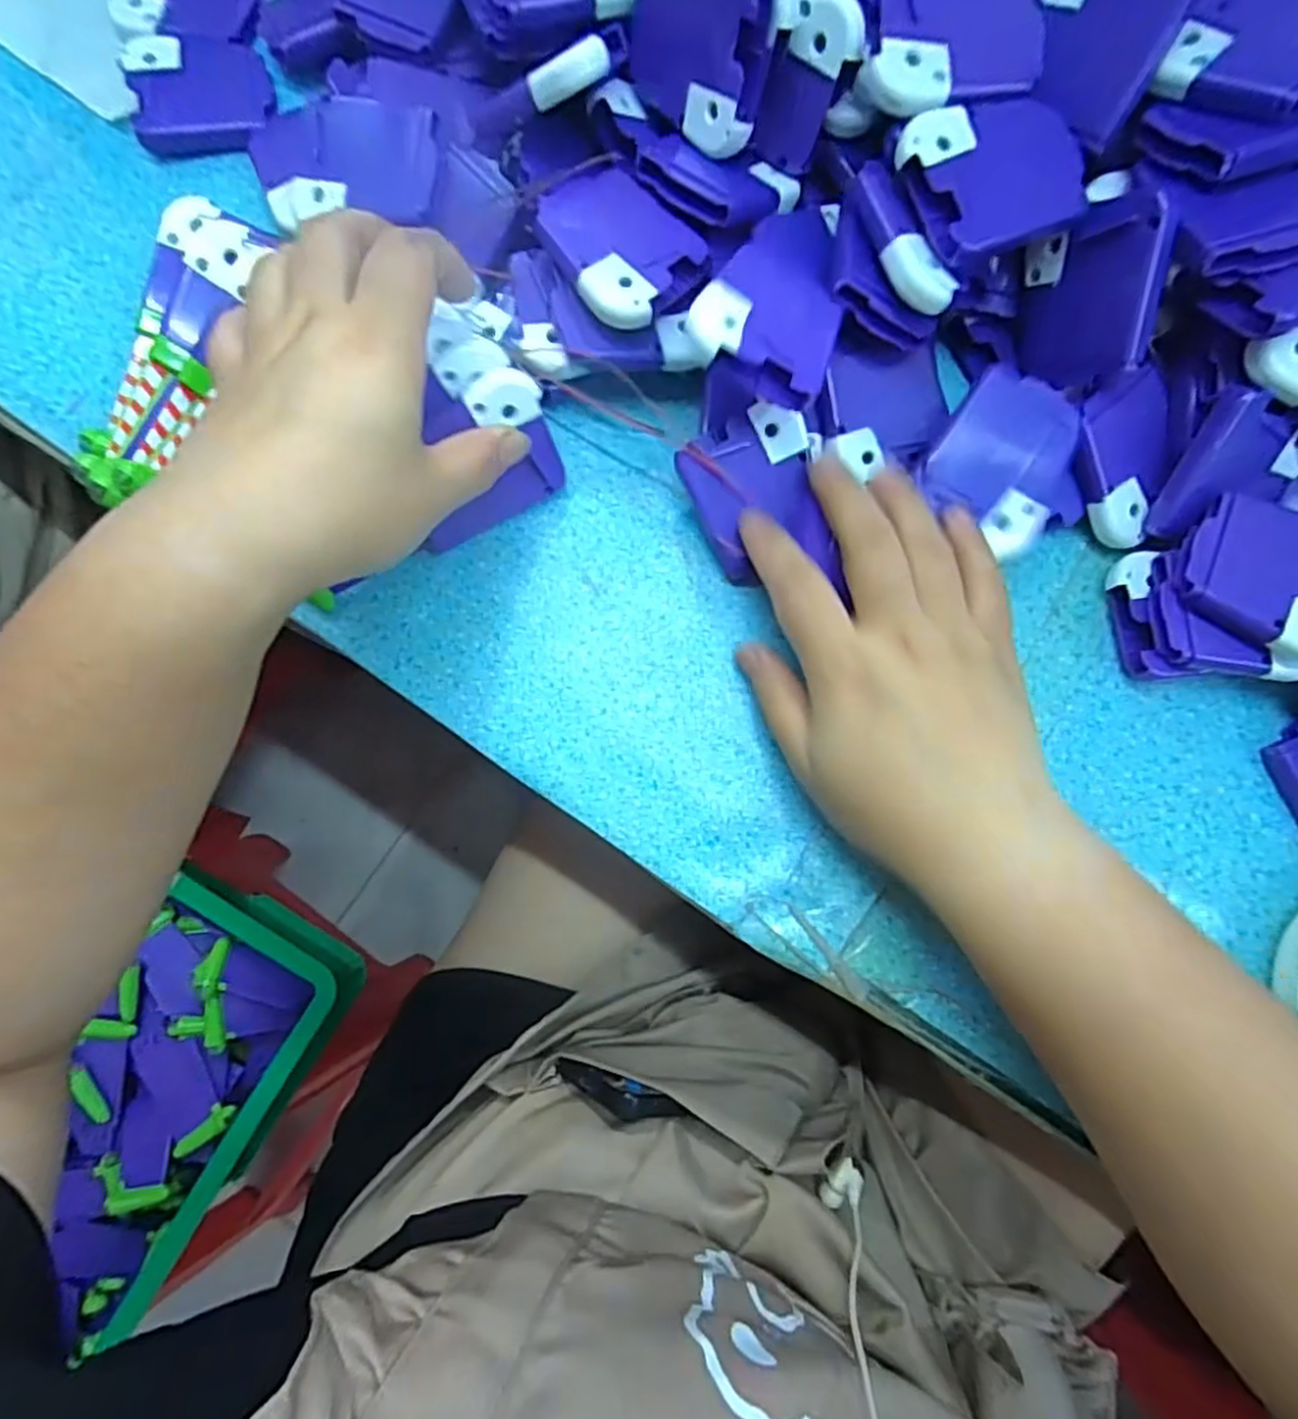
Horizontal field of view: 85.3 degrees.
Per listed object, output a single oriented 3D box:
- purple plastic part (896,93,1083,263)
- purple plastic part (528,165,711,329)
[{"bbox_3d":[0.124,-0.192,0.253,0.061,0.009,0.052,-28,92,-7],"label":"purple plastic part"},{"bbox_3d":[-0.012,-0.179,0.272,0.051,0.011,0.063,-44,85,-8],"label":"purple plastic part"}]

